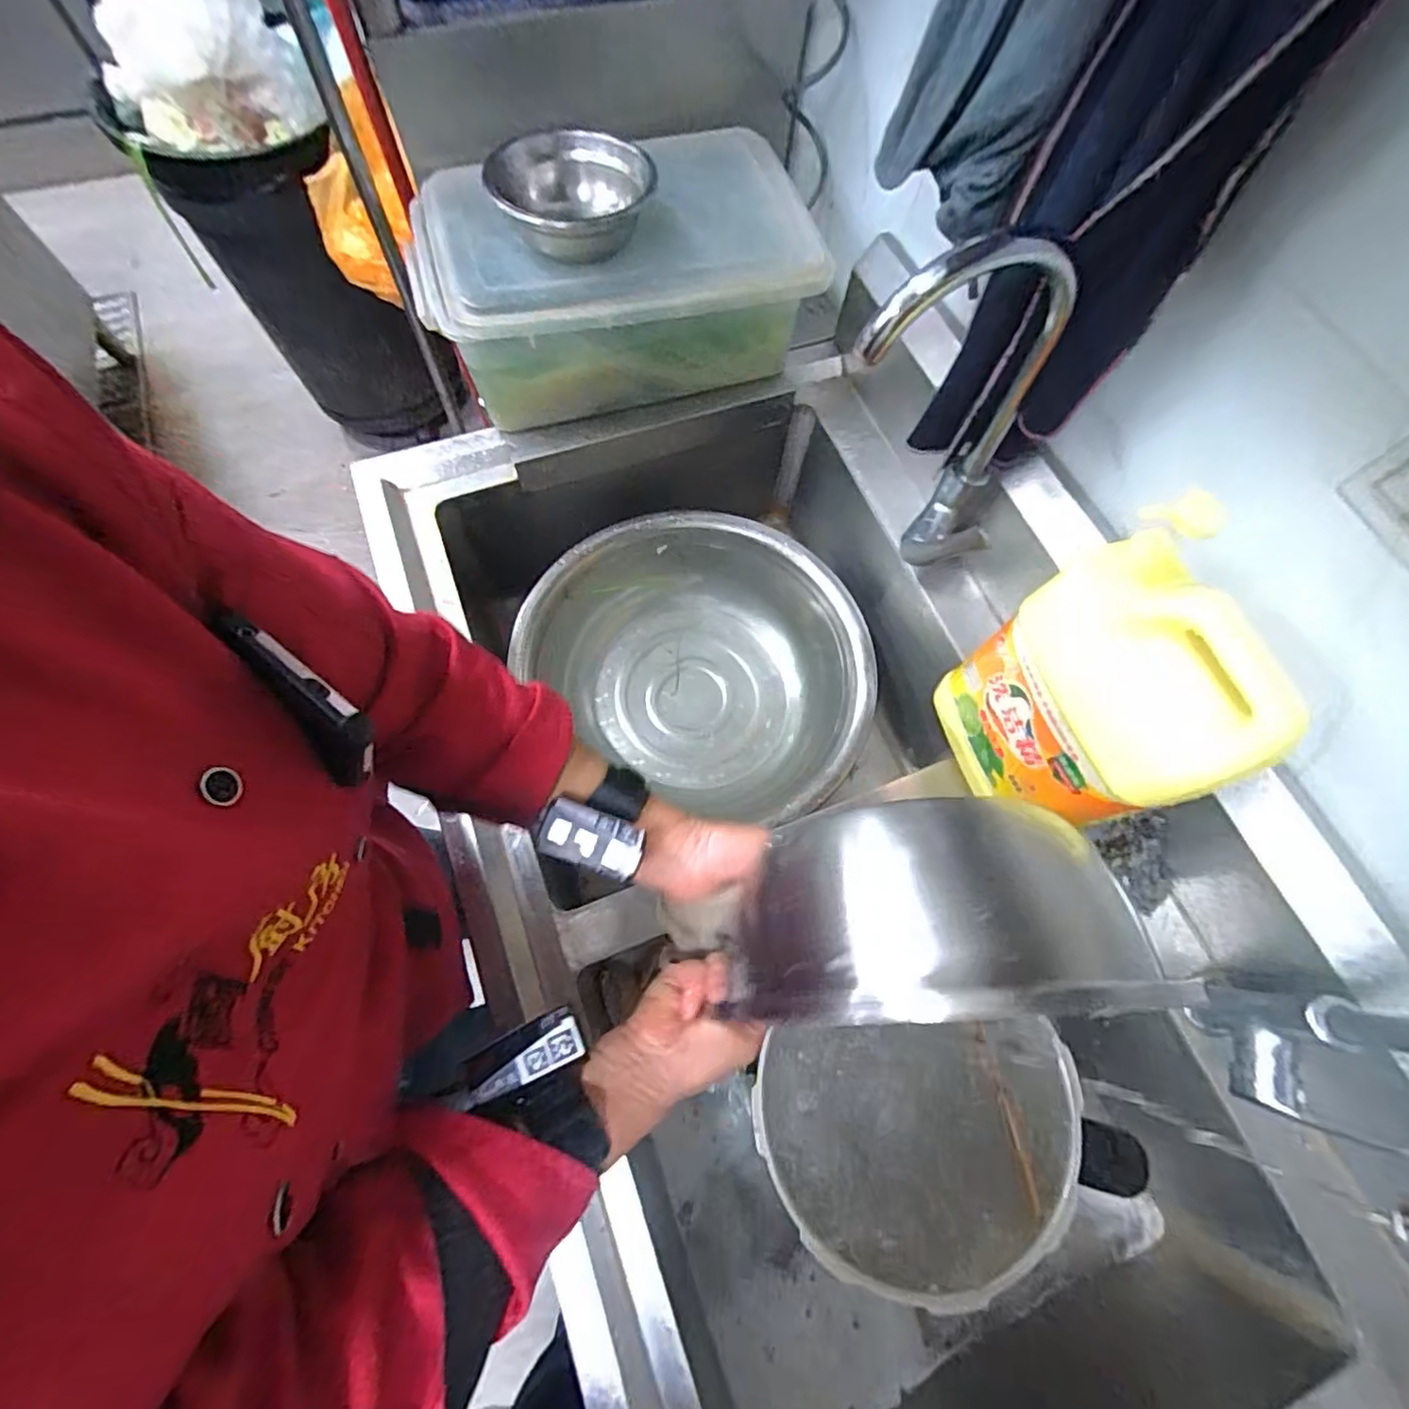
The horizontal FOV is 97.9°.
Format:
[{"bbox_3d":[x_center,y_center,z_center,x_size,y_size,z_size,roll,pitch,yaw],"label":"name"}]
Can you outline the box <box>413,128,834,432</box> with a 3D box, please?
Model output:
[{"bbox_3d":[-0.107,-0.524,0.740,0.441,0.176,0.282,-12,70,-7],"label":"box"}]

